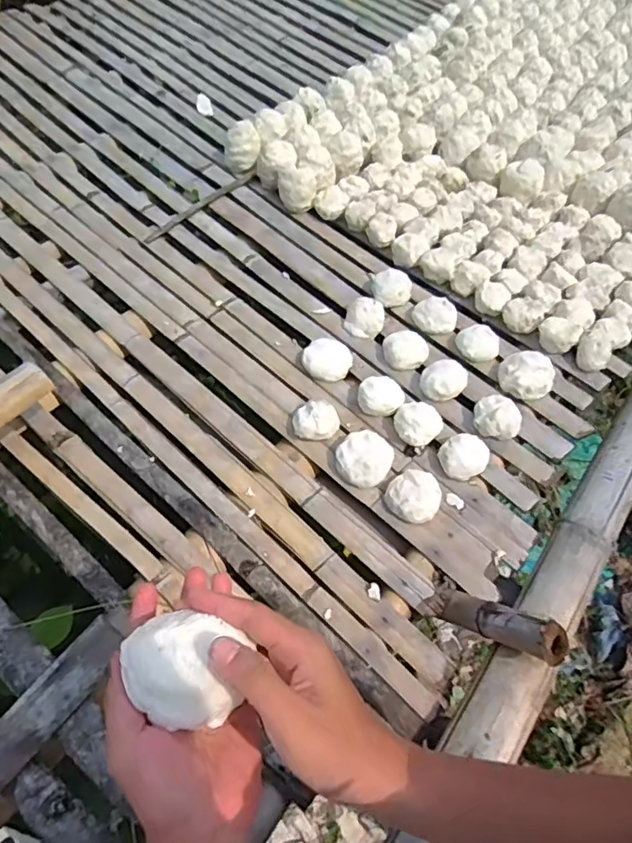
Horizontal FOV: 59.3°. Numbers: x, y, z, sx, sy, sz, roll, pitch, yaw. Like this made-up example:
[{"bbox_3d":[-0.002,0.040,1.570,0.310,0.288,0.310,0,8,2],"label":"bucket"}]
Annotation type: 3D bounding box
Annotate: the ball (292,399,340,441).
[{"bbox_3d":[0.001,-0.001,0.921,0.078,0.042,0.070,-6,57,-7],"label":"ball"}]

